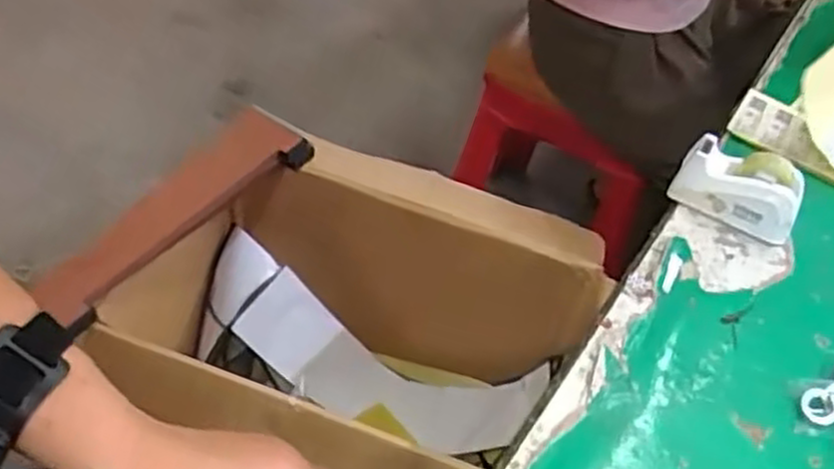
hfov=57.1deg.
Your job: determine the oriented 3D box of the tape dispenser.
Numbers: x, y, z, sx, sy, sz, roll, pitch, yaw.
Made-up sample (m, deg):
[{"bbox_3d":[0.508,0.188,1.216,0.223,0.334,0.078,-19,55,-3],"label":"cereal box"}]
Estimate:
[{"bbox_3d":[0.314,-0.047,0.746,0.119,0.064,0.054,27,51,18],"label":"tape dispenser"}]

